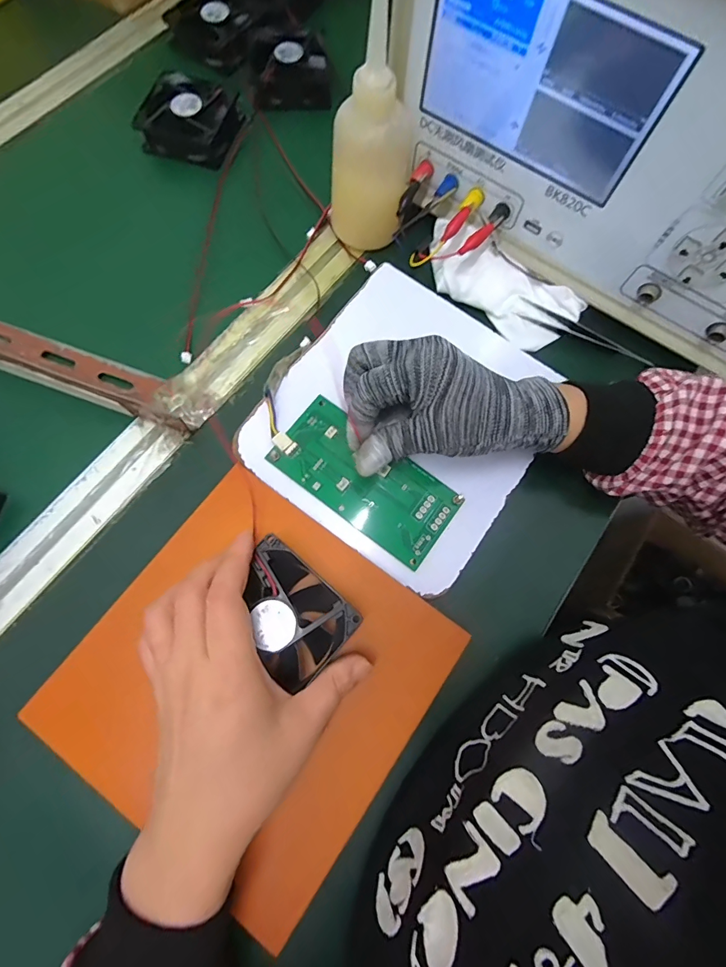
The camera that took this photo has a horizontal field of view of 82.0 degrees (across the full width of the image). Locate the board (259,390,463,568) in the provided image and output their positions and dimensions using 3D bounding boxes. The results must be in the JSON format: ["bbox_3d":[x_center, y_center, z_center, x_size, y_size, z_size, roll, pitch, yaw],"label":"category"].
[{"bbox_3d":[0.001,-0.003,0.304,0.133,0.008,0.064,36,74,5],"label":"board"}]

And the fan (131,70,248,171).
[{"bbox_3d":[-0.170,-0.357,0.406,0.088,0.027,0.078,16,74,6],"label":"fan"}]

